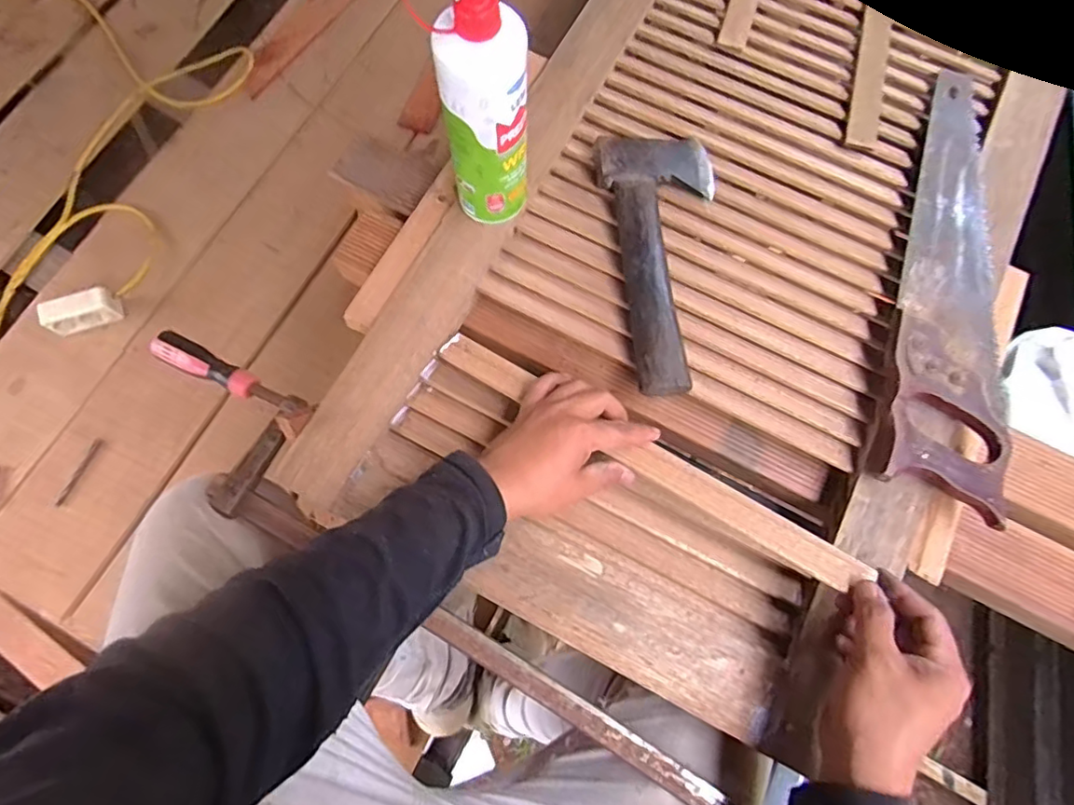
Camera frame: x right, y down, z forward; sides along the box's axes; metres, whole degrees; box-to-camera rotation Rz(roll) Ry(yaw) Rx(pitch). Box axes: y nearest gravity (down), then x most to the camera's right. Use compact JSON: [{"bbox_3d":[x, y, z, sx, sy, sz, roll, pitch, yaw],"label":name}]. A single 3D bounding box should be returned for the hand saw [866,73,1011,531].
[{"bbox_3d":[0.397,-0.128,0.550,0.099,0.026,0.455,17,74,3],"label":"hand saw"}]

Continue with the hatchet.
[{"bbox_3d":[0.129,-0.138,0.550,0.115,0.029,0.259,-8,74,-4],"label":"hatchet"}]

